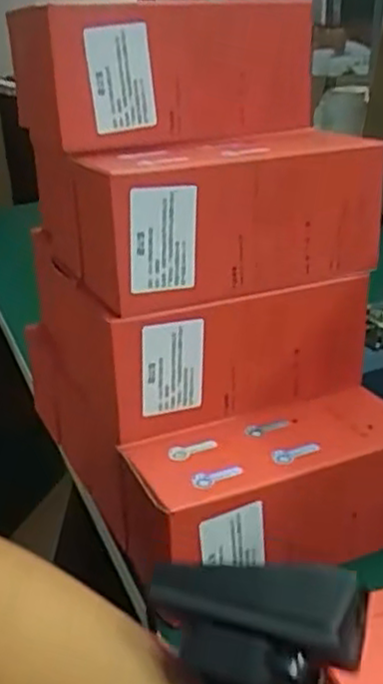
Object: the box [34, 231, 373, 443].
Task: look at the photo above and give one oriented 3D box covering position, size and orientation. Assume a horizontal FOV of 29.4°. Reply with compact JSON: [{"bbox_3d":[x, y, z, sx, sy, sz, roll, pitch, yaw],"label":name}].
[{"bbox_3d":[-0.012,-0.026,0.570,0.185,0.092,0.229,-13,27,-23],"label":"box"}]

